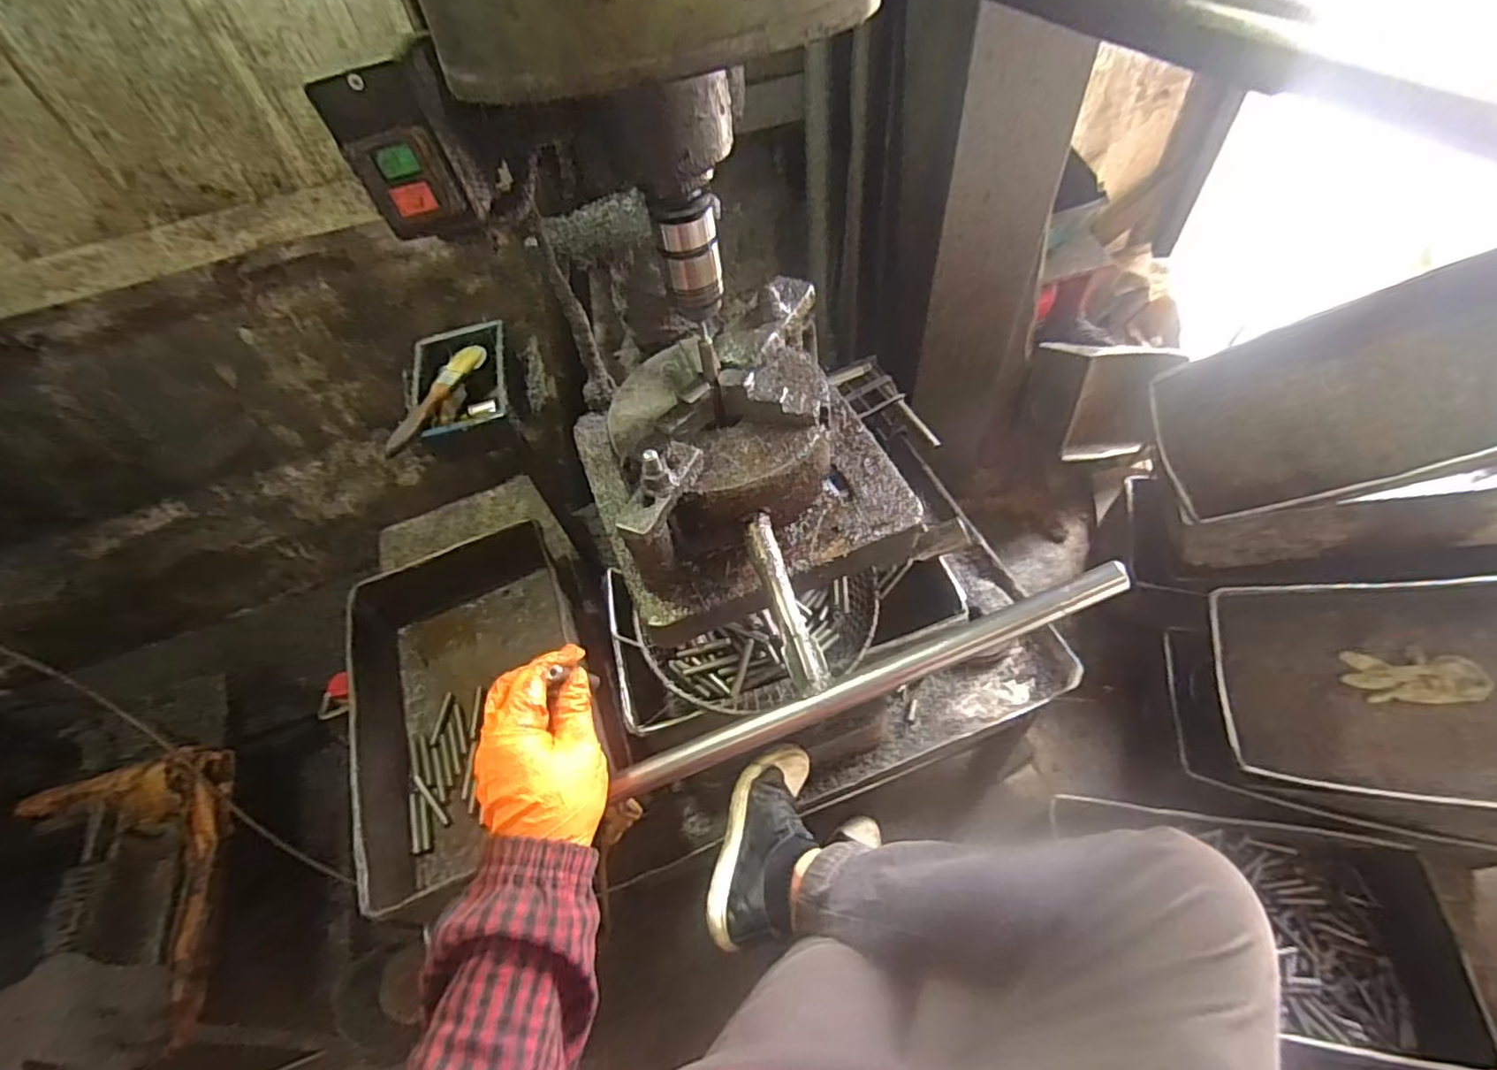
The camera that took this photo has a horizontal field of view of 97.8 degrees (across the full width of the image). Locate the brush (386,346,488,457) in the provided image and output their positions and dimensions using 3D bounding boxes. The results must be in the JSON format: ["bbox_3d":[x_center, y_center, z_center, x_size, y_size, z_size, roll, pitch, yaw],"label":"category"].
[{"bbox_3d":[-0.314,-0.139,0.654,0.028,0.021,0.155,9,56,11],"label":"brush"}]

